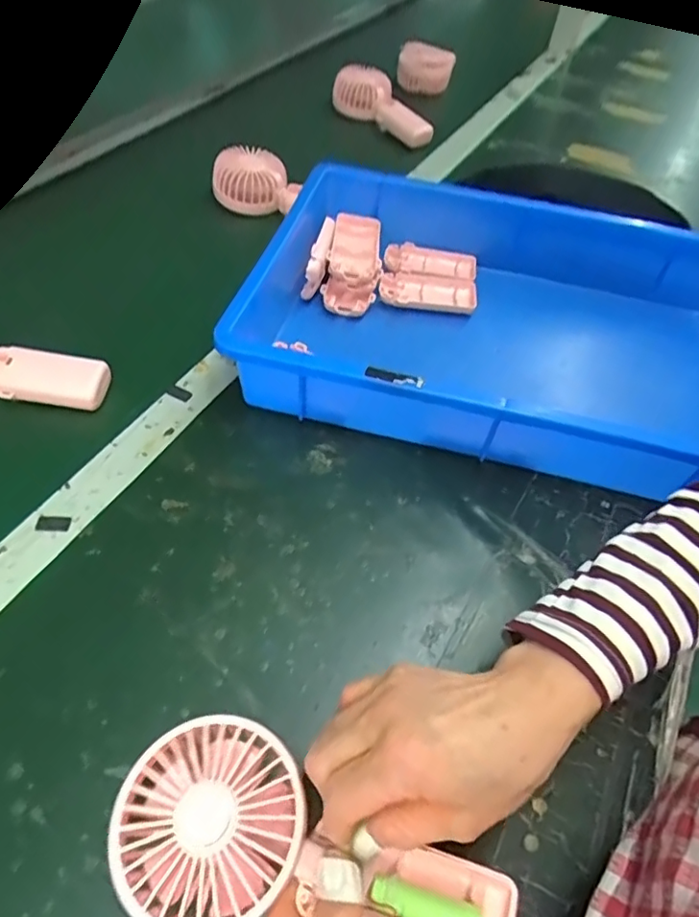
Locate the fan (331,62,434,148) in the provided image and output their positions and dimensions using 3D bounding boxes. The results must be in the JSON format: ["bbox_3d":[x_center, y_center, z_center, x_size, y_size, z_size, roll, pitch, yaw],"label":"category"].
[{"bbox_3d":[0.055,-0.523,0.850,0.166,0.065,0.035,37,57,6],"label":"fan"}]

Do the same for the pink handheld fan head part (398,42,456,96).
[{"bbox_3d":[0.126,-0.650,0.952,0.090,0.071,0.021,21,47,8],"label":"pink handheld fan head part"}]

